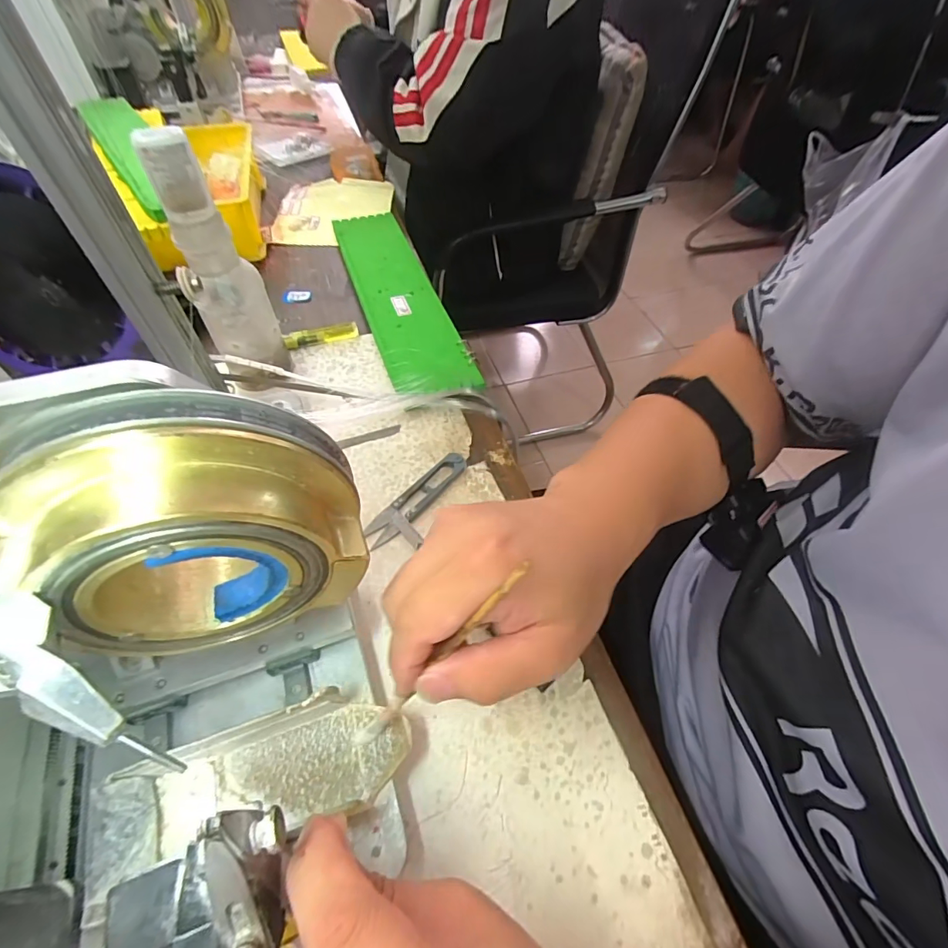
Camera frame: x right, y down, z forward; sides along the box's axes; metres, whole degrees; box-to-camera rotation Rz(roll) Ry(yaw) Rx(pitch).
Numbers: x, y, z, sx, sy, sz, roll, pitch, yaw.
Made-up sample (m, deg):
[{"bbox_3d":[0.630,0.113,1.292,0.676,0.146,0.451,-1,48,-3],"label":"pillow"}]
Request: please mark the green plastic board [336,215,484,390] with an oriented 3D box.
[{"bbox_3d":[-0.084,-0.202,0.513,0.081,0.014,0.339,-15,57,-14],"label":"green plastic board"}]

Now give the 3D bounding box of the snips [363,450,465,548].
[{"bbox_3d":[-0.043,0.017,0.363,0.021,0.007,0.098,35,59,22],"label":"snips"}]

